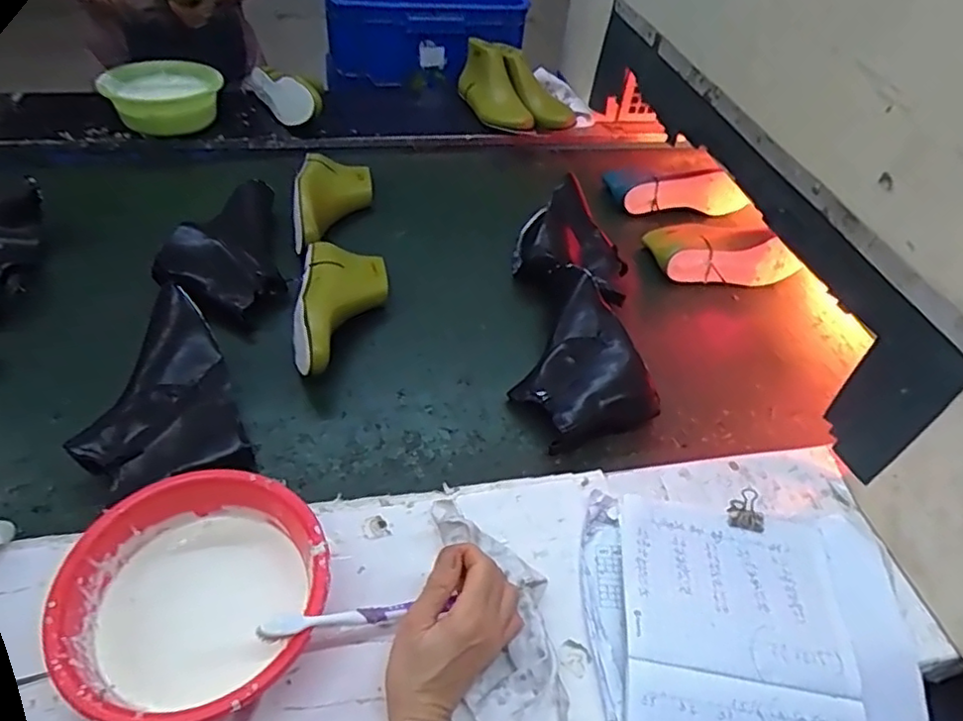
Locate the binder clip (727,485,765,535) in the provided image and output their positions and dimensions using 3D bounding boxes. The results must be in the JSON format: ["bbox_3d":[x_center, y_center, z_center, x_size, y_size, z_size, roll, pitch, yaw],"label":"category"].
[{"bbox_3d":[0.264,0.149,0.624,0.034,0.019,0.040,10,46,4],"label":"binder clip"}]

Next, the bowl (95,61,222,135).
[{"bbox_3d":[-0.546,-0.464,1.083,0.190,0.073,0.159,-11,49,-16],"label":"bowl"}]

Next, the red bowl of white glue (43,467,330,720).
[{"bbox_3d":[-0.215,0.186,0.491,0.187,0.066,0.190,-20,52,-23],"label":"red bowl of white glue"}]

